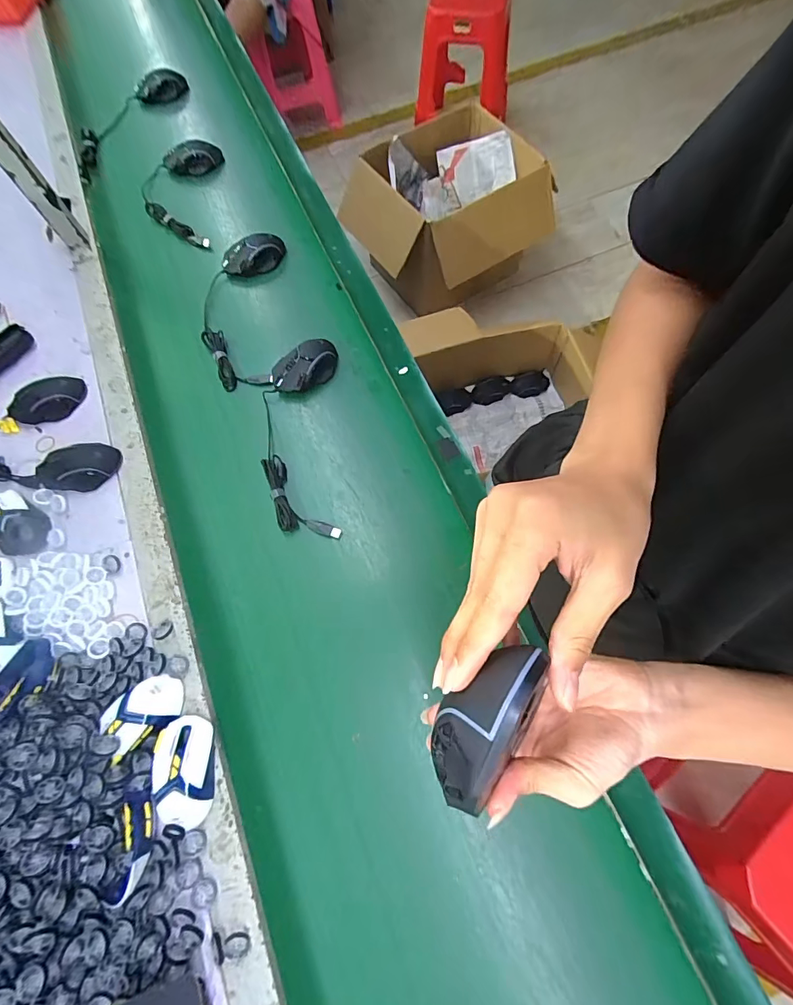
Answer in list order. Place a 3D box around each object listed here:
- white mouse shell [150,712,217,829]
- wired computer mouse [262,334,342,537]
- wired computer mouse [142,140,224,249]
[{"bbox_3d":[-0.250,0.315,0.507,0.064,0.031,0.113,-14,69,-3],"label":"white mouse shell"},{"bbox_3d":[-0.150,-0.107,0.663,0.114,0.040,0.320,-4,69,1],"label":"wired computer mouse"},{"bbox_3d":[-0.443,-0.634,0.885,0.146,0.037,0.260,1,69,3],"label":"wired computer mouse"}]

